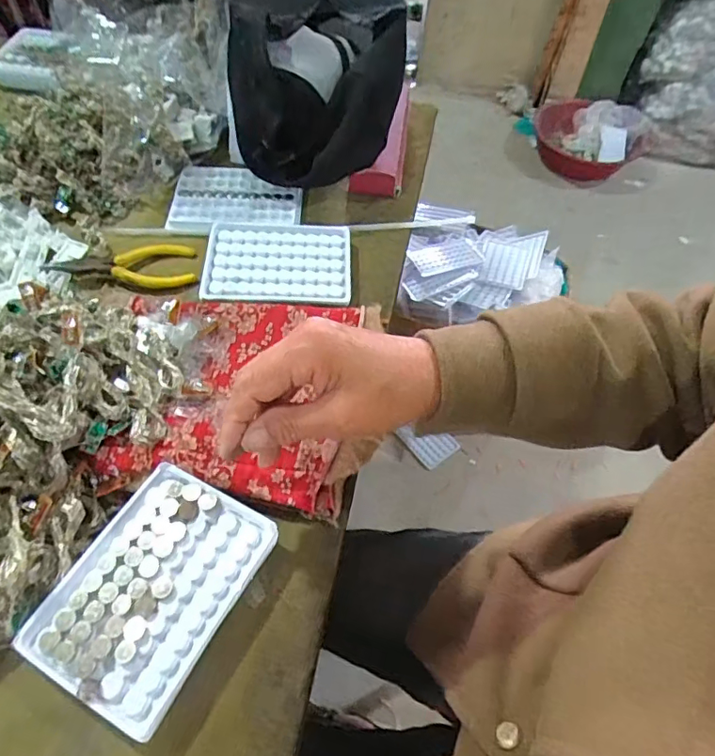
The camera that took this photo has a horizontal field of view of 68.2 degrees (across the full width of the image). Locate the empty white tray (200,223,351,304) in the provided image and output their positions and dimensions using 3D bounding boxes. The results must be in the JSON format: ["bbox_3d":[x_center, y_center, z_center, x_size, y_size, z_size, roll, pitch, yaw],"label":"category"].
[{"bbox_3d":[-0.072,-0.104,0.480,0.131,0.008,0.098,2,56,-4],"label":"empty white tray"}]

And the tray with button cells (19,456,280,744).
[{"bbox_3d":[-0.121,0.126,0.321,0.093,0.024,0.128,27,58,13],"label":"tray with button cells"}]

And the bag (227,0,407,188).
[{"bbox_3d":[-0.038,-0.289,0.515,0.162,0.156,0.157,-2,56,-6],"label":"bag"}]

